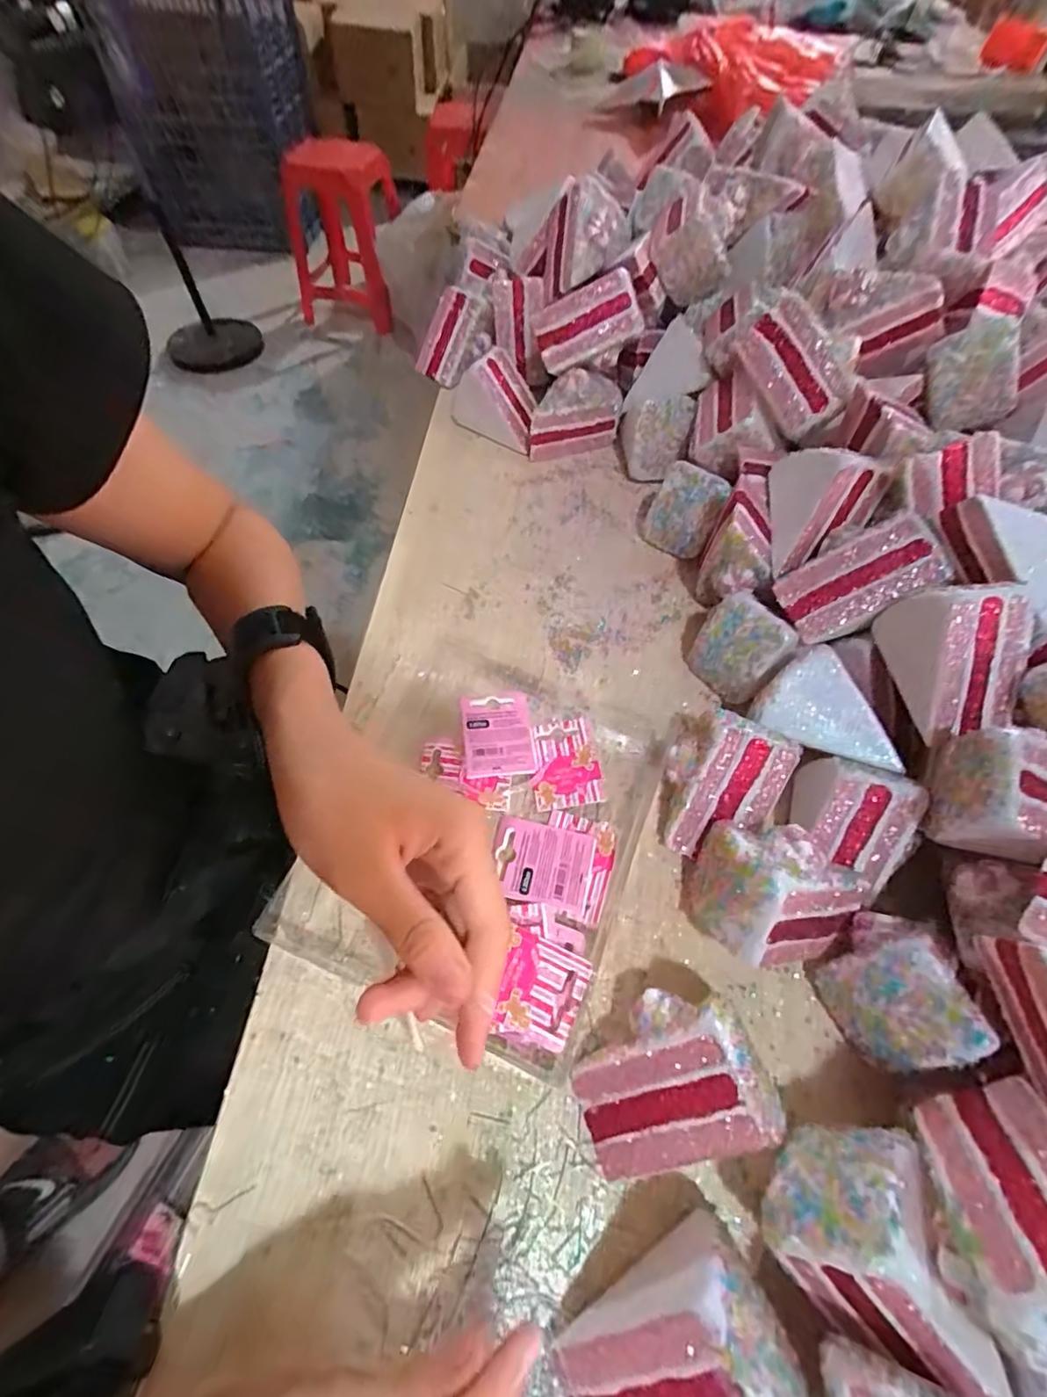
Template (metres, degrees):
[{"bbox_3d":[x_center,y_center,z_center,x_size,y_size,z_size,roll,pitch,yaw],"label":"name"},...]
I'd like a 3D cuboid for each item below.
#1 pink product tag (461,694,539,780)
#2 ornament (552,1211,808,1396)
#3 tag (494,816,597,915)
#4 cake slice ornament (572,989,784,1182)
[{"bbox_3d":[-0.017,0.023,0.362,0.046,0.008,0.058,-1,68,-11],"label":"pink product tag"},{"bbox_3d":[0.058,0.253,0.207,0.082,0.061,0.057,-30,64,-18],"label":"ornament"},{"bbox_3d":[0.011,0.096,0.318,0.057,0.004,0.045,13,63,2],"label":"tag"},{"bbox_3d":[0.064,0.175,0.254,0.078,0.062,0.065,-18,61,-12],"label":"cake slice ornament"}]

